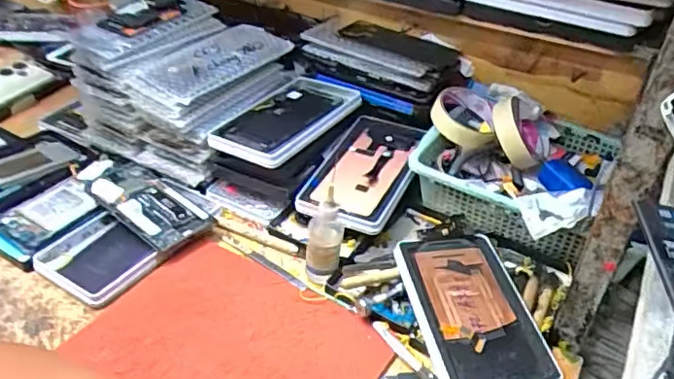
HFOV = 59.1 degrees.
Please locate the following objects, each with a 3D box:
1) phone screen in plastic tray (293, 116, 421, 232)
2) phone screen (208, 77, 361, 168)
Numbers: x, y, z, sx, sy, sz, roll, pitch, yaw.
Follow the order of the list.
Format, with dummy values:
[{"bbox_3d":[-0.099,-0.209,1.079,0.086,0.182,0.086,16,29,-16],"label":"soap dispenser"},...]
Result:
[{"bbox_3d":[0.034,-0.020,0.695,0.098,0.023,0.175,20,50,19],"label":"phone screen in plastic tray"},{"bbox_3d":[-0.061,-0.083,0.717,0.096,0.023,0.188,24,44,30],"label":"phone screen"}]

